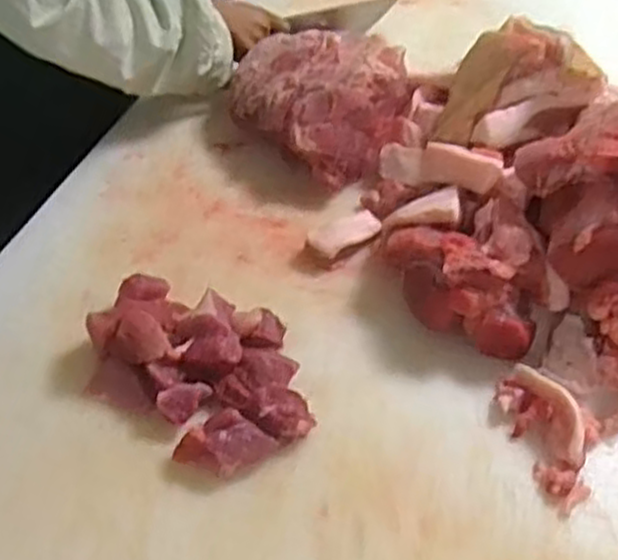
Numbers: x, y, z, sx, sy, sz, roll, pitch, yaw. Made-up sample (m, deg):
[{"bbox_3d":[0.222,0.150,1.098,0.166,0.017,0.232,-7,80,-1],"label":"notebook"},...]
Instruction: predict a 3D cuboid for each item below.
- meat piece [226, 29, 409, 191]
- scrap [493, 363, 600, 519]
[{"bbox_3d":[0.019,-0.214,0.943,0.177,0.095,0.196,-35,54,-26],"label":"meat piece"},{"bbox_3d":[0.207,0.122,0.661,0.068,0.027,0.128,-15,48,-9],"label":"scrap"}]

